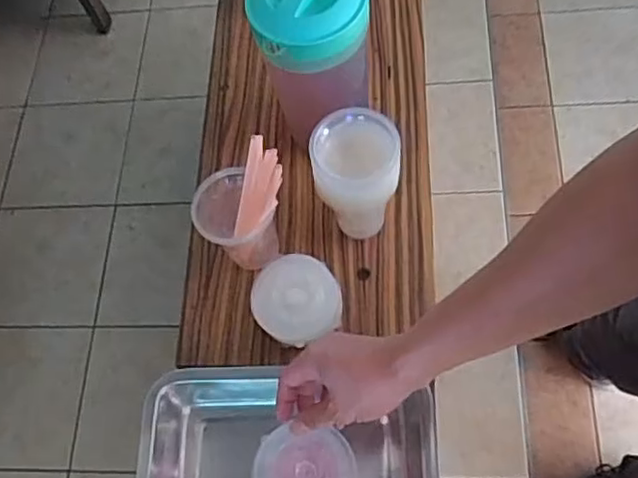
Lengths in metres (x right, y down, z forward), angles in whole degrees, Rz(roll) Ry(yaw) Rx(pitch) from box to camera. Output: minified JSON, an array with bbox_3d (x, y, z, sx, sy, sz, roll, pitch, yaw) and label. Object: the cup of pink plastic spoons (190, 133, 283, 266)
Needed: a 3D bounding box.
[{"bbox_3d":[-0.085,-0.030,0.711,0.096,0.149,0.082,-10,65,4],"label":"cup of pink plastic spoons"}]

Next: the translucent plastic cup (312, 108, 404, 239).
[{"bbox_3d":[0.039,-0.066,0.709,0.087,0.135,0.083,-4,65,7],"label":"translucent plastic cup"}]

